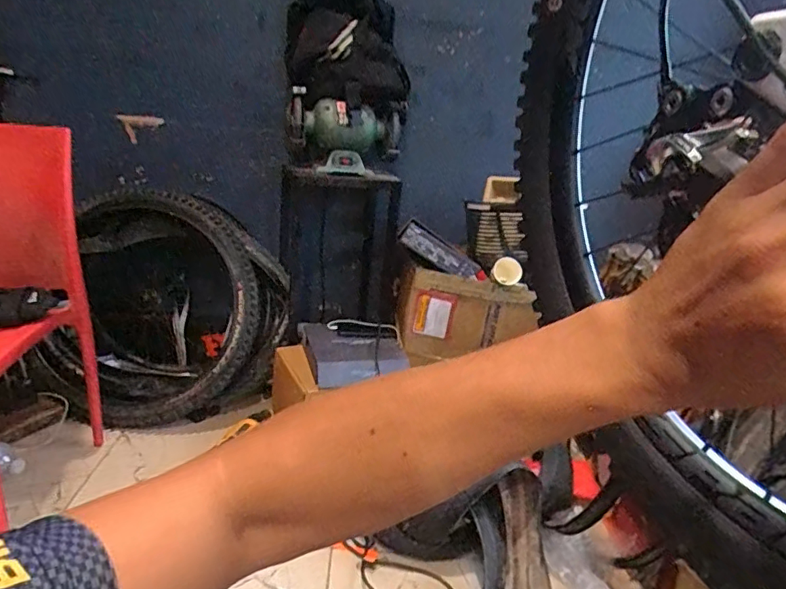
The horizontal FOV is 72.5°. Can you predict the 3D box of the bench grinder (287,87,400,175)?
[{"bbox_3d":[-0.131,-0.443,1.496,0.297,0.184,0.231,4,21,-3],"label":"bench grinder"}]

